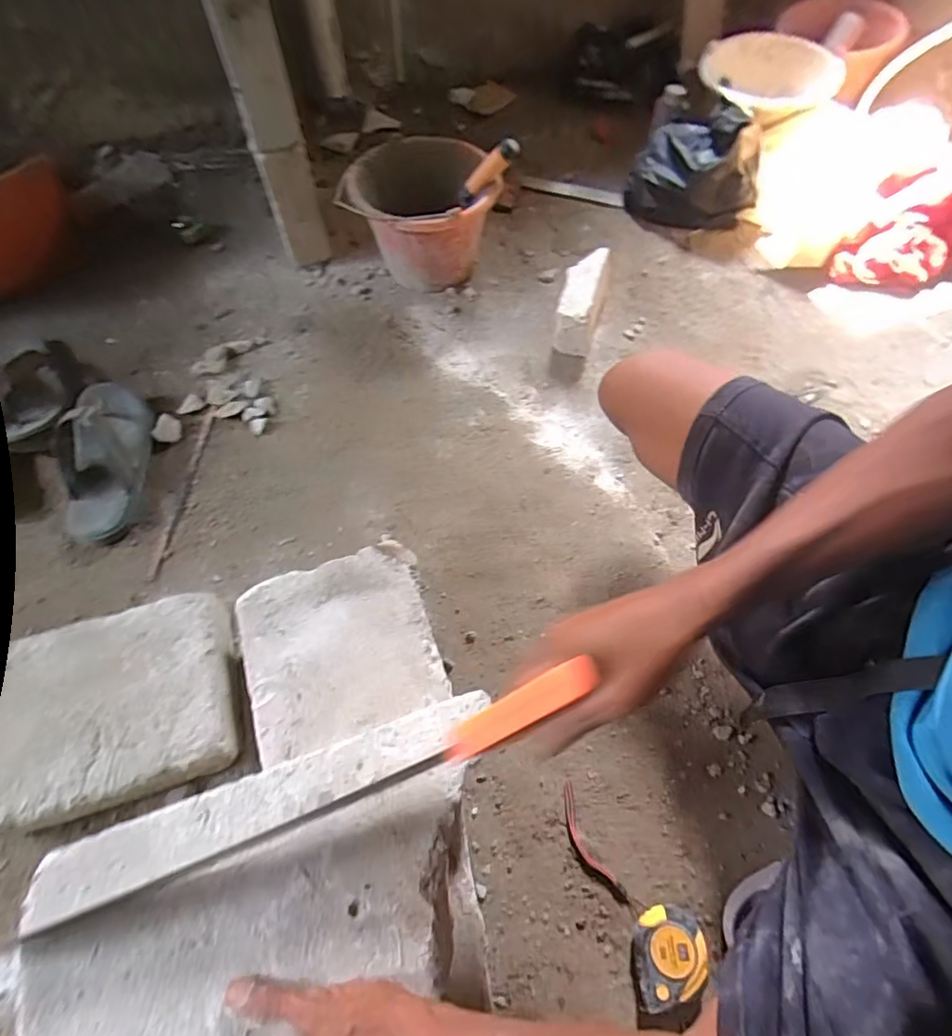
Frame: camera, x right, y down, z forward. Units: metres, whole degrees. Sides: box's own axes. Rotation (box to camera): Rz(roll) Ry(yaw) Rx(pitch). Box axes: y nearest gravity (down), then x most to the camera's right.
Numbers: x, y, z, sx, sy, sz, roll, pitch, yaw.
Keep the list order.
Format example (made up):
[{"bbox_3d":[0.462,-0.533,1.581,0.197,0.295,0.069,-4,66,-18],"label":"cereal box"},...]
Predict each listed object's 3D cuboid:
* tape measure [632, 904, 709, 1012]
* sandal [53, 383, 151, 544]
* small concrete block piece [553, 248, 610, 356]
[{"bbox_3d":[0.179,0.400,0.501,0.064,0.038,0.068,-2,61,0],"label":"tape measure"},{"bbox_3d":[-0.549,-0.090,0.782,0.112,0.062,0.262,-15,62,-7],"label":"sandal"},{"bbox_3d":[0.173,-0.349,0.896,0.067,0.085,0.180,11,62,7],"label":"small concrete block piece"}]

